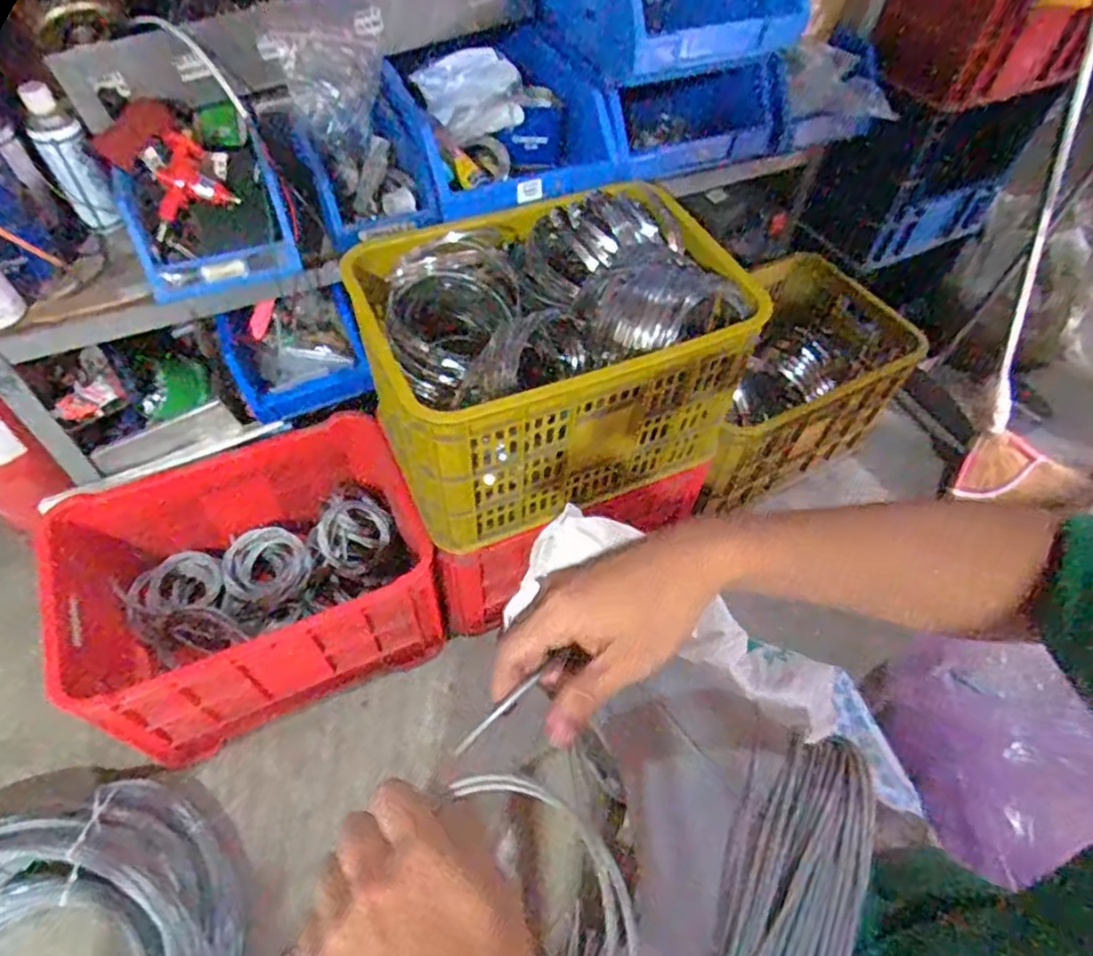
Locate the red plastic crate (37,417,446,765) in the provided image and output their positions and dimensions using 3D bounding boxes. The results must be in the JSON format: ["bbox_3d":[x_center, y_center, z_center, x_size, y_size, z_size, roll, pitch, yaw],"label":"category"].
[{"bbox_3d":[-0.508,0.160,1.145,0.552,0.291,0.439,-19,57,-16],"label":"red plastic crate"}]

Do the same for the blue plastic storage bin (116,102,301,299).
[{"bbox_3d":[-0.484,-0.397,0.944,0.207,0.122,0.253,-18,57,-16],"label":"blue plastic storage bin"}]

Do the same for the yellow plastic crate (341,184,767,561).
[{"bbox_3d":[0.002,-0.189,1.029,0.514,0.349,0.360,-19,57,-16],"label":"yellow plastic crate"}]

